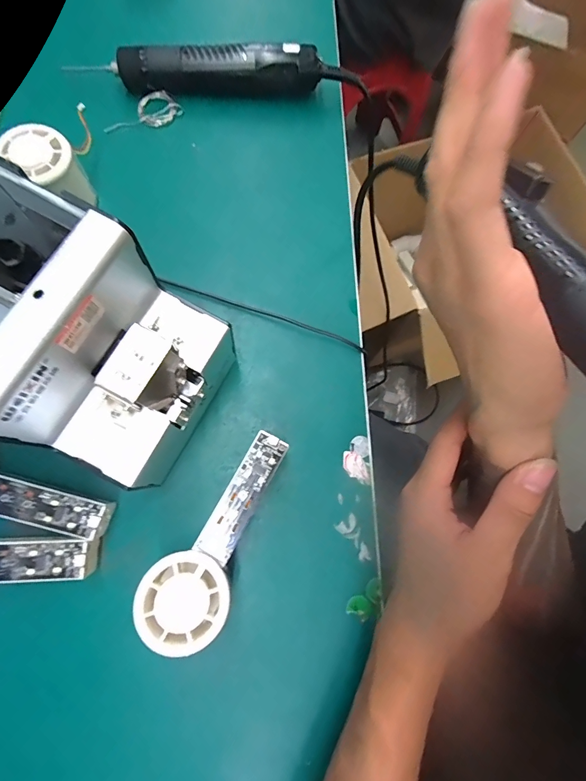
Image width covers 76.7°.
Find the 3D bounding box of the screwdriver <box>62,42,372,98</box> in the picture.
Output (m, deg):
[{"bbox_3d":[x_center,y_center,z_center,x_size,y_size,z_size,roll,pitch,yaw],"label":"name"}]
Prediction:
[{"bbox_3d":[-0.068,-0.326,0.375,0.282,0.034,0.032,-3,76,-4],"label":"screwdriver"}]

